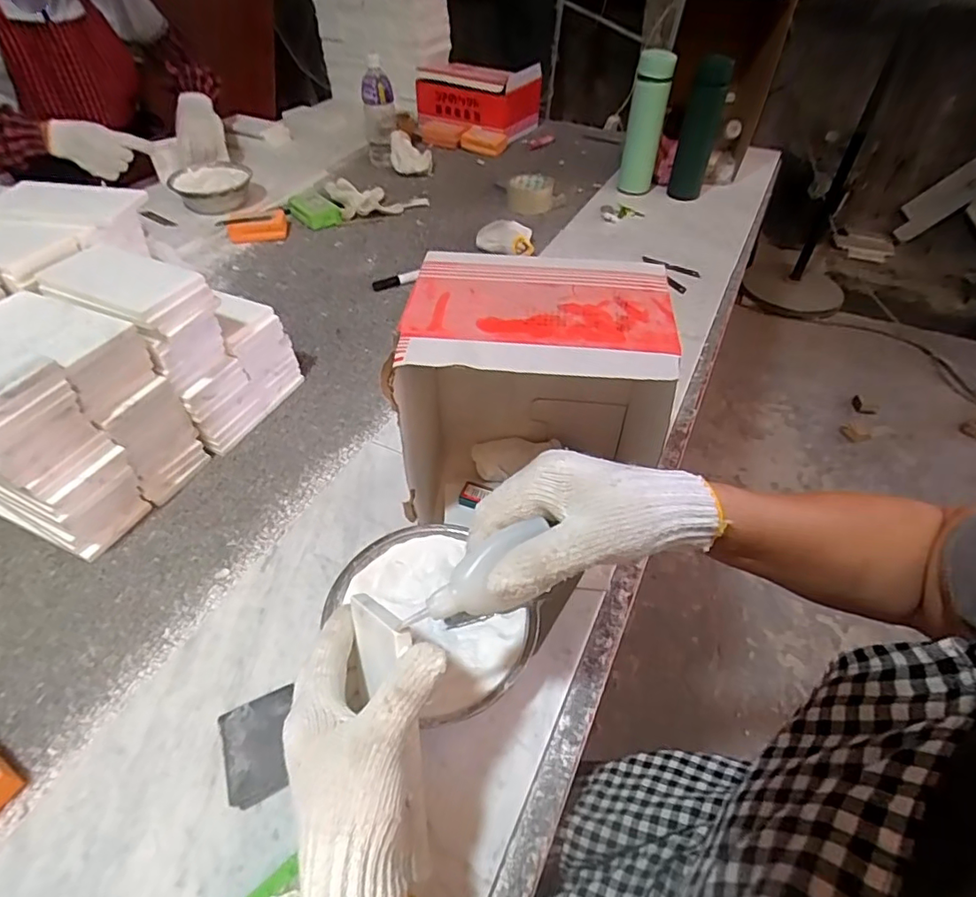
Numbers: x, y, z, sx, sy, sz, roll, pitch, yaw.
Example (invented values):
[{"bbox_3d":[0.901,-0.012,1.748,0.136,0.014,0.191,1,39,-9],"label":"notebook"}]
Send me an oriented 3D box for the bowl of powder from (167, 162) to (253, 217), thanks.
[{"bbox_3d":[-0.529,-0.498,1.059,0.145,0.060,0.133,-21,50,-19],"label":"bowl of powder"}]

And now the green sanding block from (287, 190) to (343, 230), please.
[{"bbox_3d":[-0.332,-0.454,1.041,0.070,0.030,0.116,-32,54,-27],"label":"green sanding block"}]

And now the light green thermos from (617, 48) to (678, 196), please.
[{"bbox_3d":[0.303,-0.624,1.043,0.068,0.230,0.069,9,49,8],"label":"light green thermos"}]

